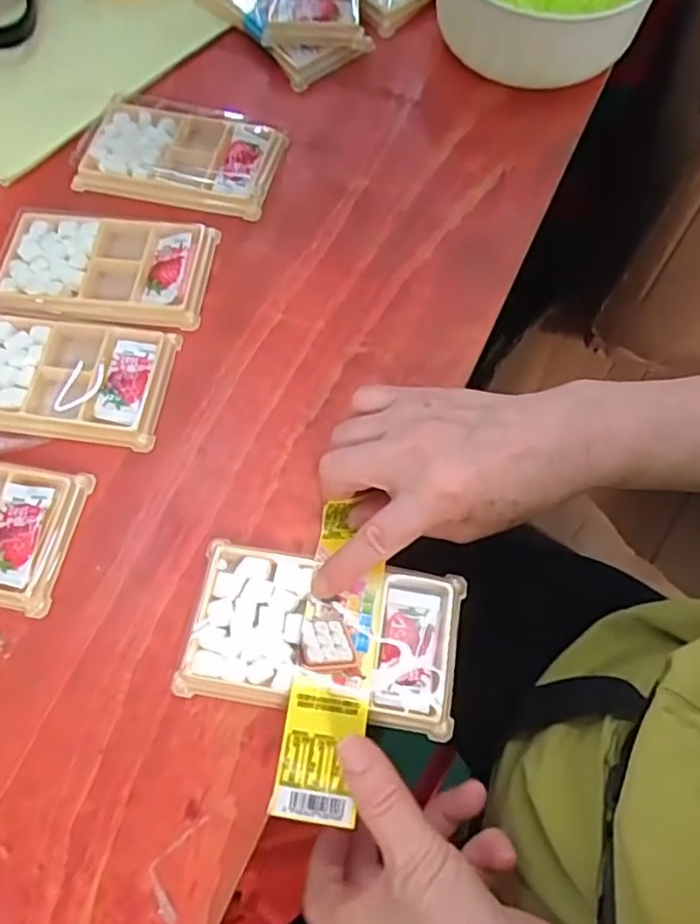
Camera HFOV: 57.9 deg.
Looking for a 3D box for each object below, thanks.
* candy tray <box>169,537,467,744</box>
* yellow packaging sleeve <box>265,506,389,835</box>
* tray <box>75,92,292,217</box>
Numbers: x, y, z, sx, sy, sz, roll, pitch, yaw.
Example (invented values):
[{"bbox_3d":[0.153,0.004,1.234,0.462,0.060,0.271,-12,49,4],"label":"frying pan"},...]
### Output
[{"bbox_3d":[-0.013,0.087,0.322,0.135,0.013,0.078,9,68,3],"label":"candy tray"},{"bbox_3d":[-0.006,0.093,0.314,0.037,0.009,0.148,8,62,2],"label":"yellow packaging sleeve"},{"bbox_3d":[-0.121,-0.223,0.449,0.137,0.014,0.083,13,68,5],"label":"tray"}]

